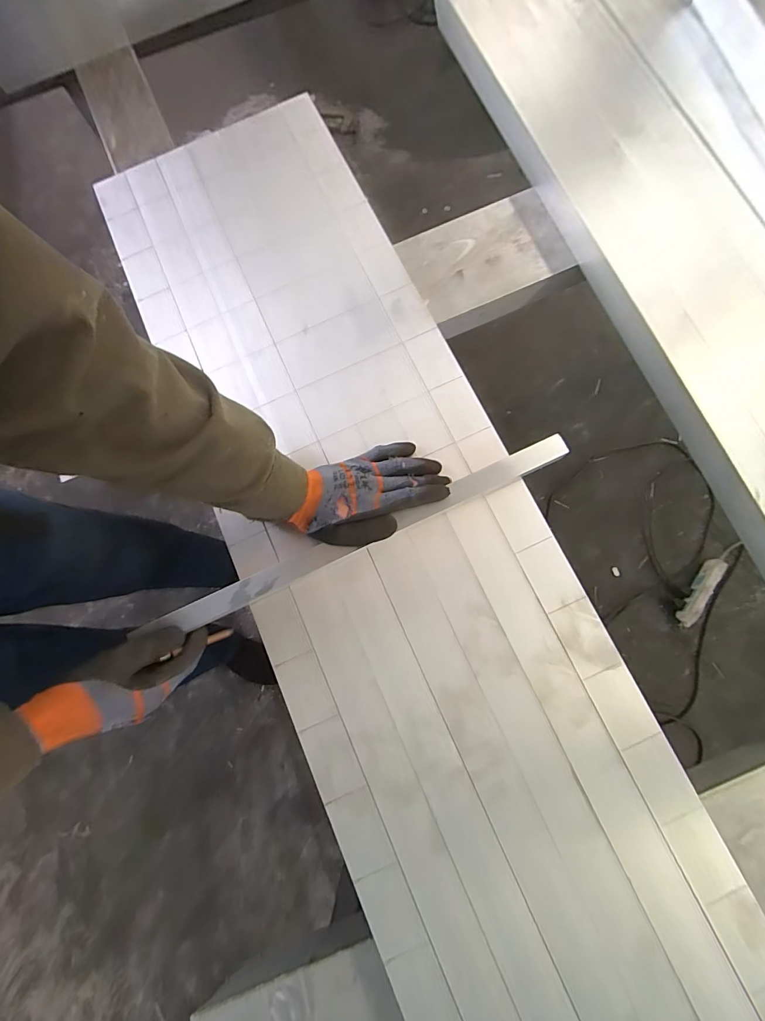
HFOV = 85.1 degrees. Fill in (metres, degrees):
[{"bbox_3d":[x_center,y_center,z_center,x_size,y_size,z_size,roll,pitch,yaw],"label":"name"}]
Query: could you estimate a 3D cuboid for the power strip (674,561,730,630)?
[{"bbox_3d":[0.844,0.216,1.105,0.043,0.052,0.206,35,82,10],"label":"power strip"}]

